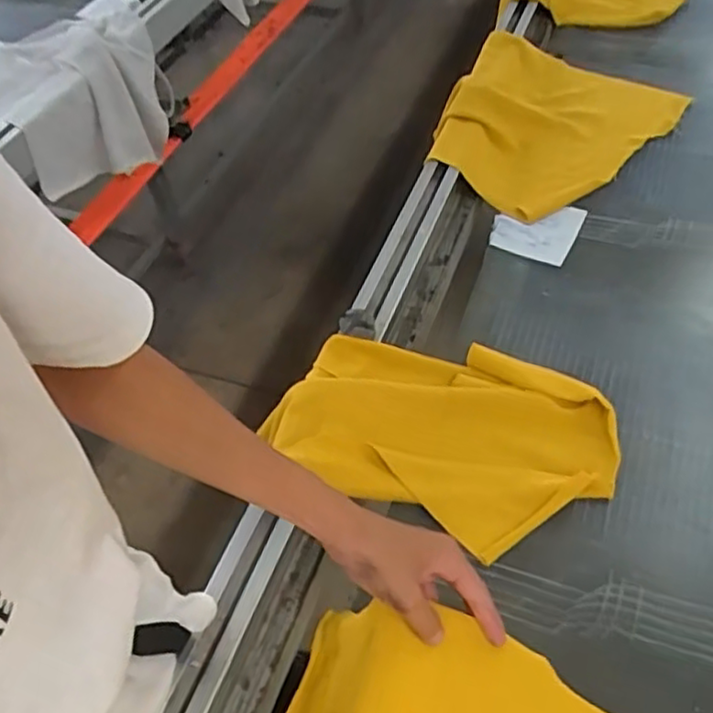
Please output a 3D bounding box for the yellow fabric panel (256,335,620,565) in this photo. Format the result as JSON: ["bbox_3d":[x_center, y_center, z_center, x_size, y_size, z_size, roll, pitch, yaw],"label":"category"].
[{"bbox_3d":[0.088,0.073,0.663,0.313,0.036,0.211,21,55,19],"label":"yellow fabric panel"}]

